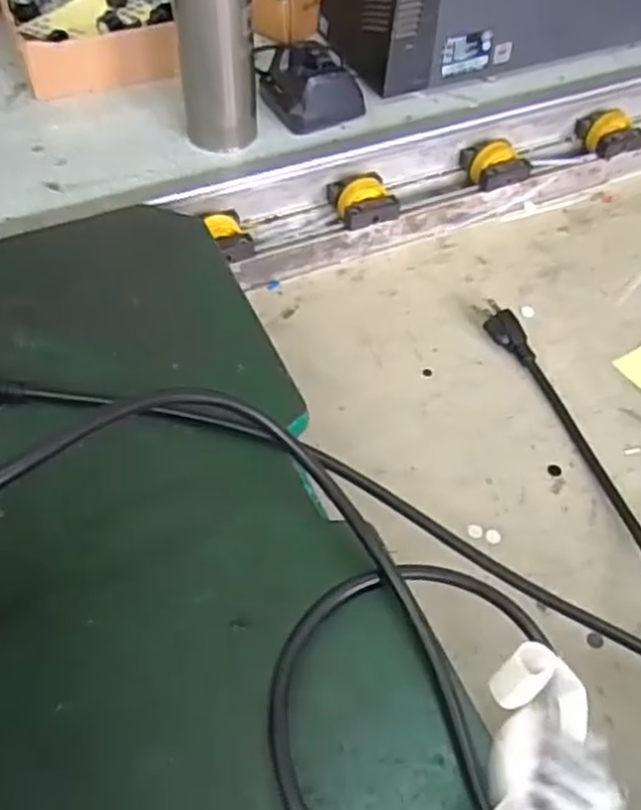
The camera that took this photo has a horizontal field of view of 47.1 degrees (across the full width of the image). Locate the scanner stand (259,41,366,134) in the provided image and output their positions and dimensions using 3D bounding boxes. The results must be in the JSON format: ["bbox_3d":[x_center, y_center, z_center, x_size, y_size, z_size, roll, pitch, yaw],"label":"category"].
[{"bbox_3d":[-0.009,-0.309,0.709,0.091,0.054,0.077,-22,57,-18],"label":"scanner stand"}]

